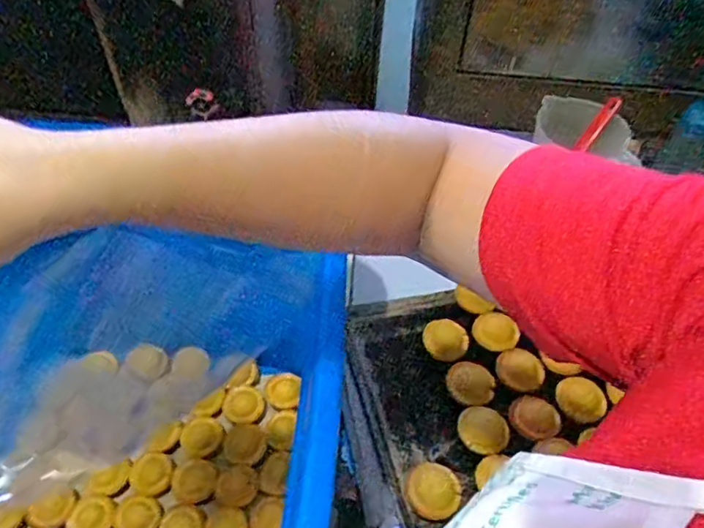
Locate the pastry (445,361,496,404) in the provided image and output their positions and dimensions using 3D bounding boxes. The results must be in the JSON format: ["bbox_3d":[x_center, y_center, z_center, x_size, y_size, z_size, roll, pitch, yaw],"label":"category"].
[{"bbox_3d":[0.164,0.167,0.797,0.065,0.023,0.055,11,52,5],"label":"pastry"}]

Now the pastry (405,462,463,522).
[{"bbox_3d":[0.098,0.278,0.697,0.062,0.032,0.062,2,52,-2],"label":"pastry"}]

